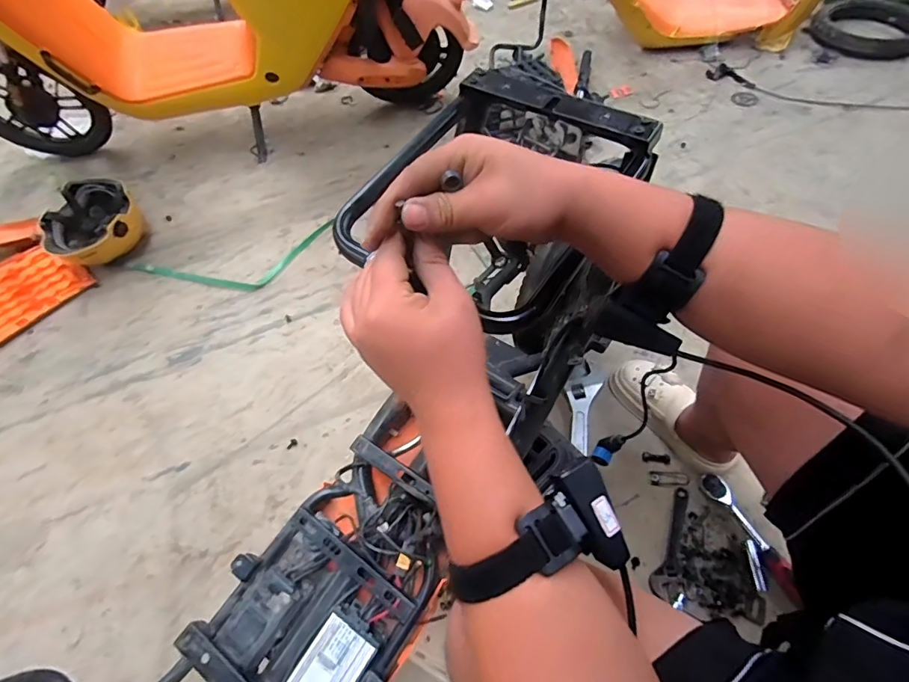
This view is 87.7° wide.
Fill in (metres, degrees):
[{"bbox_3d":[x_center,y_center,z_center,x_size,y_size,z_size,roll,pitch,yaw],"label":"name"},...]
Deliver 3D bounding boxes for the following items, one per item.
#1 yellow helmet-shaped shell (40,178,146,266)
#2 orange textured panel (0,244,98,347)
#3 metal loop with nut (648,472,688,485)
[{"bbox_3d":[-0.958,-0.305,1.282,0.232,0.148,0.219,-21,57,-9],"label":"yellow helmet-shaped shell"},{"bbox_3d":[-1.183,-0.130,1.265,0.277,0.018,0.323,34,67,18],"label":"orange textured panel"},{"bbox_3d":[0.408,0.263,0.903,0.070,0.008,0.026,4,57,7],"label":"metal loop with nut"}]

